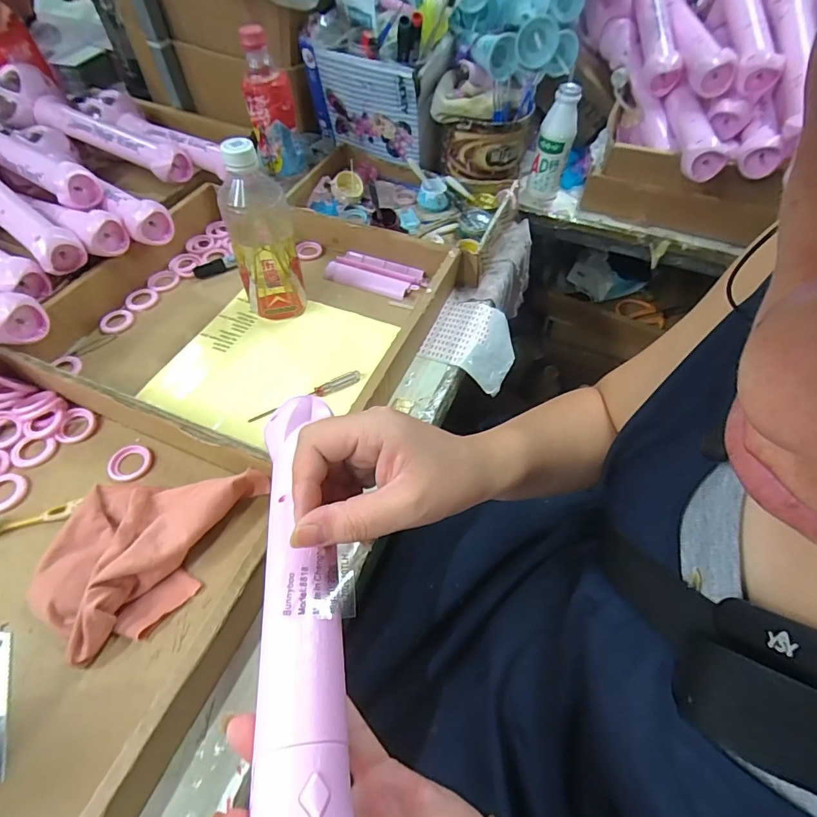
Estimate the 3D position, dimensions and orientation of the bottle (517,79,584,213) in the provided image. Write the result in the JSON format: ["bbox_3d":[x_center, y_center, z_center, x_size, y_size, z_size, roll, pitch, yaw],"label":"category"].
[{"bbox_3d":[0.209,-0.379,0.666,0.056,0.152,0.050,19,57,11],"label":"bottle"}]

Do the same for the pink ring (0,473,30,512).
[{"bbox_3d":[-0.363,0.074,0.402,0.039,0.004,0.037,1,55,-2],"label":"pink ring"}]

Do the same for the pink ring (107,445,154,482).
[{"bbox_3d":[-0.261,0.050,0.422,0.038,0.006,0.034,-34,63,-23],"label":"pink ring"}]

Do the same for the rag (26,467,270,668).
[{"bbox_3d":[-0.218,0.103,0.366,0.125,0.040,0.164,22,57,13],"label":"rag"}]

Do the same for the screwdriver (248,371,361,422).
[{"bbox_3d":[-0.106,-0.013,0.468,0.121,0.014,0.009,-24,60,-18],"label":"screwdriver"}]

